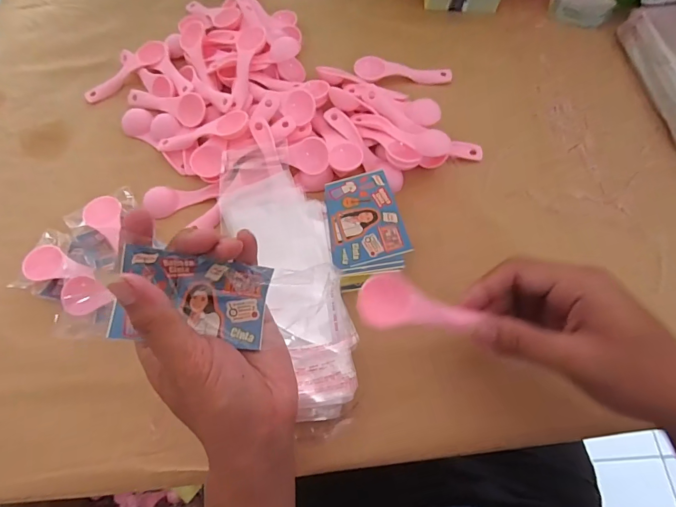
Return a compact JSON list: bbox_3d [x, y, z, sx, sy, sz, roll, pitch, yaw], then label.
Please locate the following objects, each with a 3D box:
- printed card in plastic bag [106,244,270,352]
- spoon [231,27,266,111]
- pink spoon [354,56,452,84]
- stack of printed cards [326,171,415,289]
[{"bbox_3d":[-0.089,0.030,0.238,0.088,0.016,0.051,10,83,-26],"label":"printed card in plastic bag"},{"bbox_3d":[-0.099,-0.205,0.422,0.032,0.018,0.108,-2,68,2],"label":"spoon"},{"bbox_3d":[0.077,-0.214,0.447,0.111,0.023,0.030,-3,68,1],"label":"pink spoon"},{"bbox_3d":[0.025,-0.026,0.357,0.071,0.005,0.107,-15,68,-4],"label":"stack of printed cards"}]

